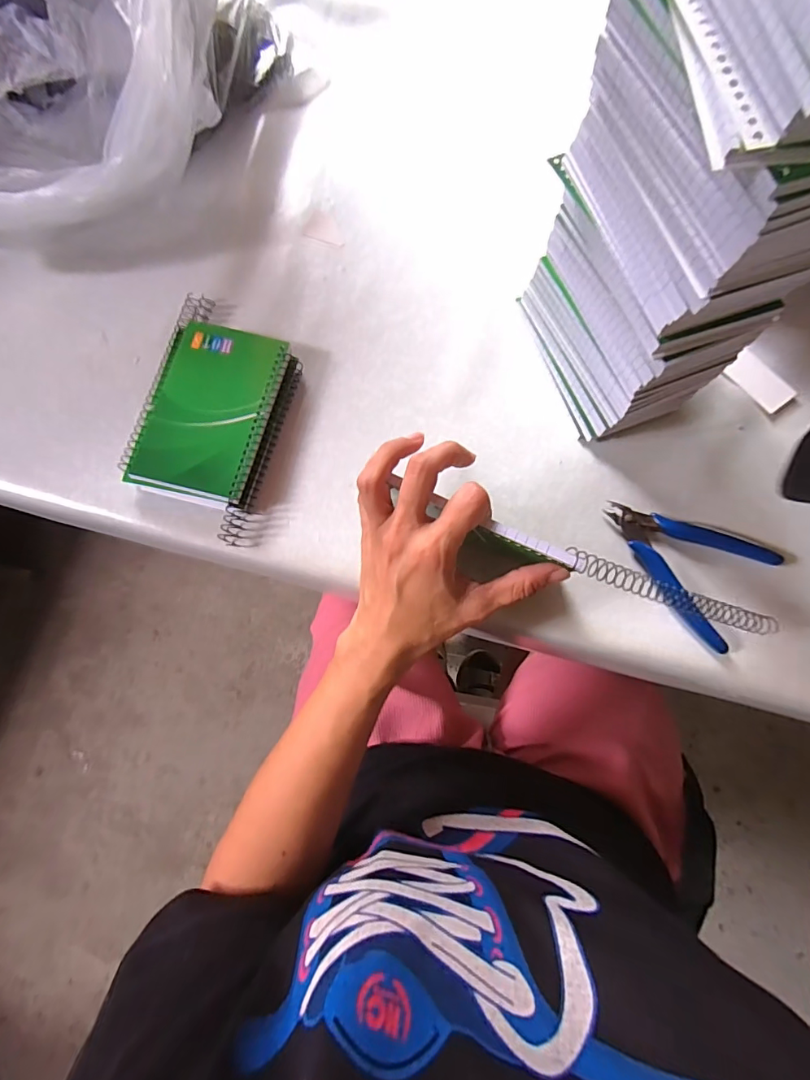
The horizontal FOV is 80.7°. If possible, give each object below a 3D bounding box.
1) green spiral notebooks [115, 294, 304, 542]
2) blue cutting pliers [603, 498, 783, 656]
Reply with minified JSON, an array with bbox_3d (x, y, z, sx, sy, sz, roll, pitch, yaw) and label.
[{"bbox_3d":[-0.148,-0.099,0.367,0.102,0.026,0.175,15,77,4],"label":"green spiral notebooks"},{"bbox_3d":[0.198,0.008,0.343,0.116,0.008,0.084,41,80,9],"label":"blue cutting pliers"}]

